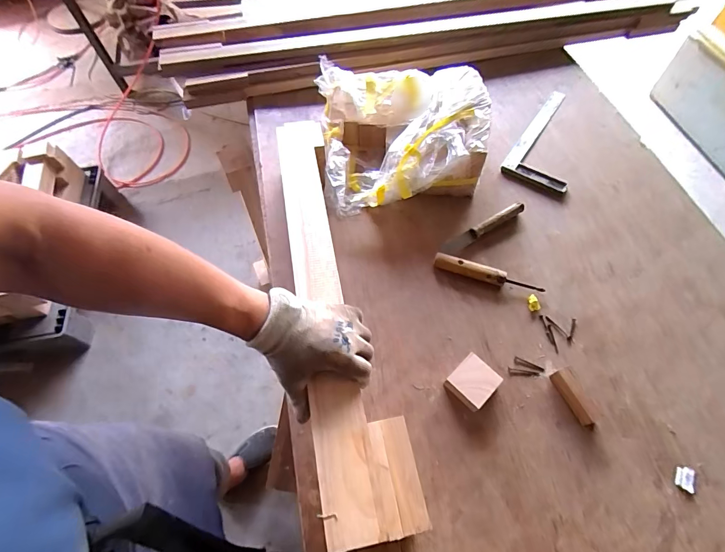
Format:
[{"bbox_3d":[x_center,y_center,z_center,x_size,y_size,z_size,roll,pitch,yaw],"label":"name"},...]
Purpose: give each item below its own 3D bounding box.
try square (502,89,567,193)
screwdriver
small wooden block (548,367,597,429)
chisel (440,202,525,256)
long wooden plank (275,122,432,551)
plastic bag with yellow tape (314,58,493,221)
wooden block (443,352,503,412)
[{"bbox_3d":[0.415,-0.295,0.806,0.128,0.012,0.285,30,67,16],"label":"try square"},{"bbox_3d":[0.215,-0.002,0.648,0.184,0.022,0.025,17,65,11],"label":"screwdriver"},{"bbox_3d":[0.308,0.177,0.542,0.023,0.032,0.083,-19,64,-8],"label":"small wooden block"},{"bbox_3d":[0.224,-0.090,0.695,0.184,0.019,0.024,-30,65,-13],"label":"chisel"},{"bbox_3d":[-0.050,-0.003,0.548,0.109,0.025,0.656,-11,60,-4],"label":"long wooden plank"},{"bbox_3d":[0.070,-0.290,0.745,0.323,0.124,0.305,-4,63,0],"label":"plastic bag with yellow tape"},{"bbox_3d":[0.163,0.160,0.558,0.064,0.033,0.058,-42,69,-18],"label":"wooden block"}]

